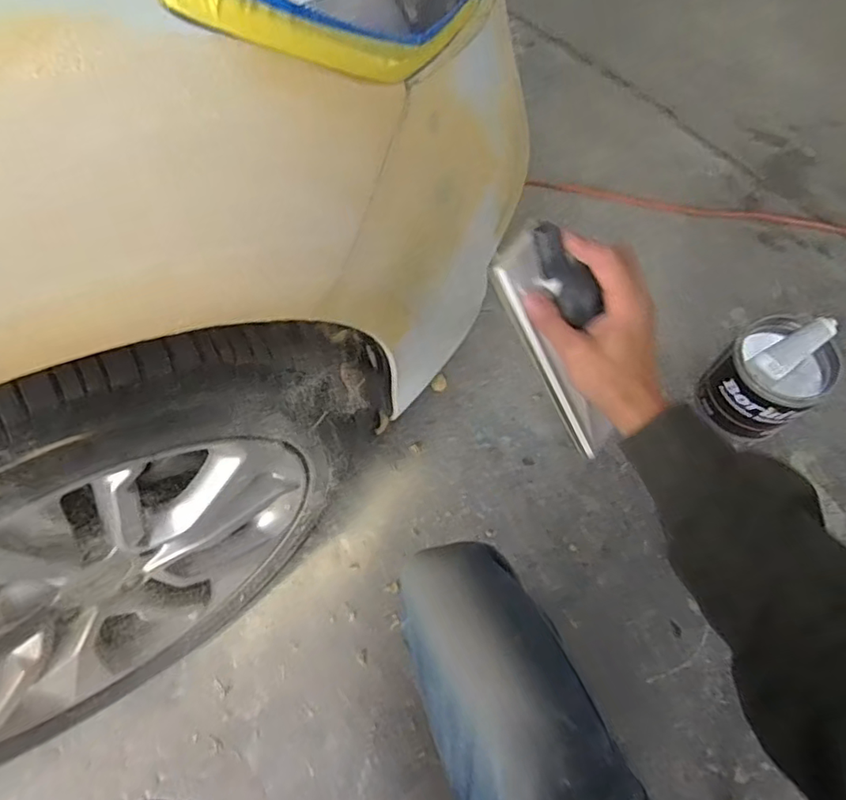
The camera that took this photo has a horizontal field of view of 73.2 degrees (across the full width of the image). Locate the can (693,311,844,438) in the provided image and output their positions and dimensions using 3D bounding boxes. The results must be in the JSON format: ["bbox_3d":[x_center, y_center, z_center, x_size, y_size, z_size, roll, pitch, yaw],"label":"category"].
[{"bbox_3d":[0.553,-0.036,0.924,0.147,0.182,0.147,-40,71,-15],"label":"can"}]

